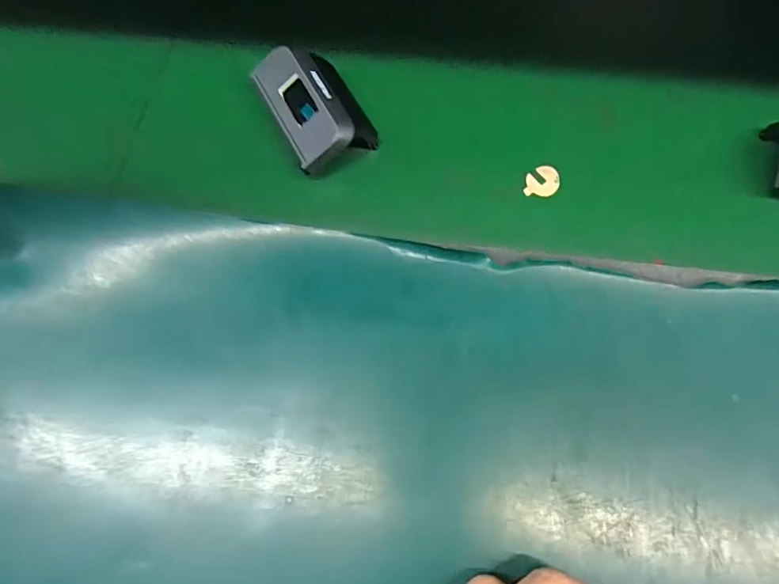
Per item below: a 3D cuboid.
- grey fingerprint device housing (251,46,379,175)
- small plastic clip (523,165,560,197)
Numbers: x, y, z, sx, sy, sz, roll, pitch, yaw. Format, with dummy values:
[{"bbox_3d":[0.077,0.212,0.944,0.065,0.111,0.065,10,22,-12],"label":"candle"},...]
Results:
[{"bbox_3d":[-0.043,-0.106,0.280,0.046,0.020,0.070,-27,76,-7],"label":"grey fingerprint device housing"},{"bbox_3d":[0.085,-0.062,0.276,0.018,0.004,0.017,2,82,13],"label":"small plastic clip"}]

